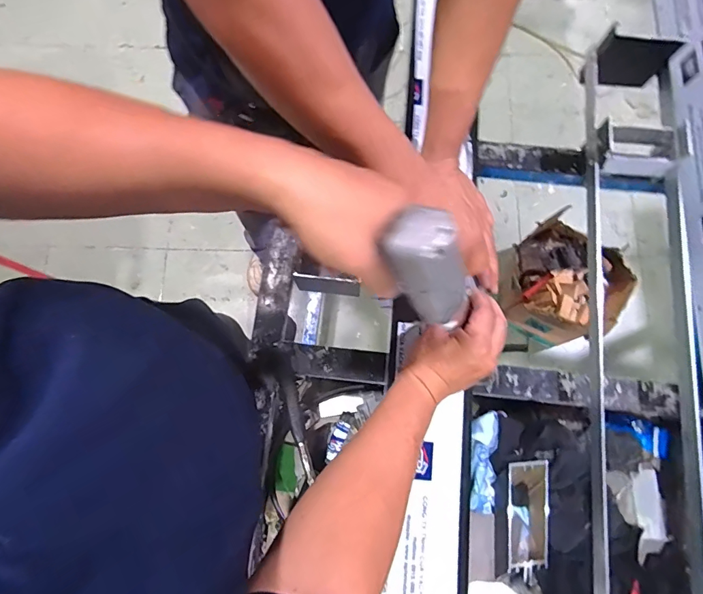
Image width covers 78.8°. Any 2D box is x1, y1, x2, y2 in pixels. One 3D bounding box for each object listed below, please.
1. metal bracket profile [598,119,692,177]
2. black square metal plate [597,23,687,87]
[{"bbox_3d":[0.409,-0.207,0.610,0.128,0.057,0.063,2,77,0],"label":"metal bracket profile"},{"bbox_3d":[0.411,-0.350,0.634,0.101,0.087,0.011,7,72,-4],"label":"black square metal plate"}]

